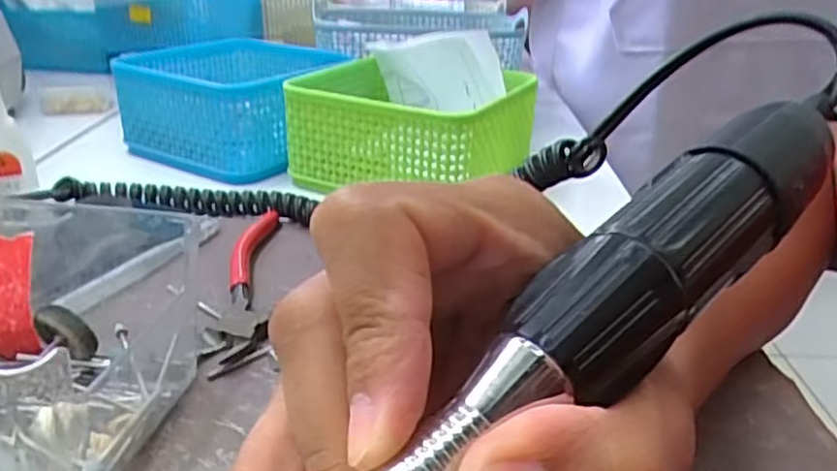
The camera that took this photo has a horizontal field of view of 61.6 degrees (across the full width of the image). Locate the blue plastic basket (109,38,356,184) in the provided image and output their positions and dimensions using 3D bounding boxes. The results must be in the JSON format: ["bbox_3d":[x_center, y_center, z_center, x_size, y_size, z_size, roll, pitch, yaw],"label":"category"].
[{"bbox_3d":[-0.132,-0.099,0.512,0.131,0.057,0.144,10,26,19],"label":"blue plastic basket"}]

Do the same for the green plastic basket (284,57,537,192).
[{"bbox_3d":[-0.008,-0.070,0.461,0.134,0.062,0.116,14,27,26],"label":"green plastic basket"}]

